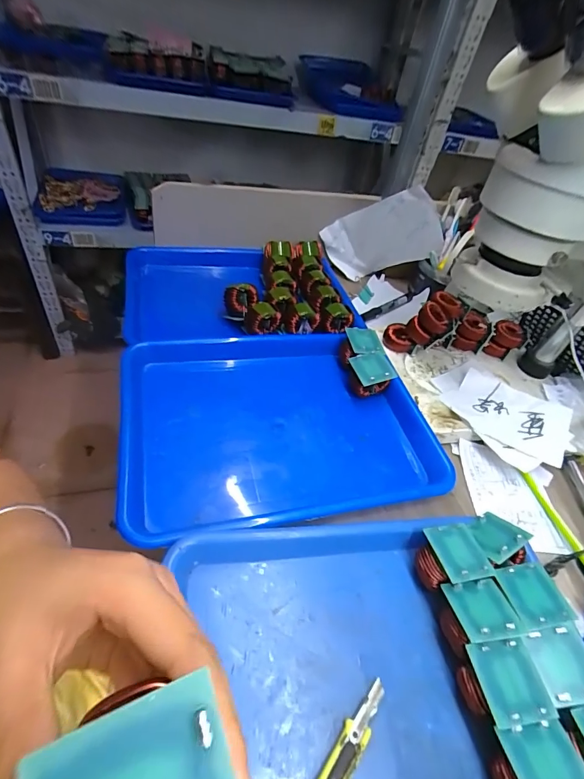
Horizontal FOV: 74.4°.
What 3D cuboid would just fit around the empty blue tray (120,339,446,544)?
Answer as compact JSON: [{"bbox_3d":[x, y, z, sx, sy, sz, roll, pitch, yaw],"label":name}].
[{"bbox_3d":[-0.016,0.033,0.430,0.326,0.039,0.248,-5,47,-17],"label":"empty blue tray"}]

